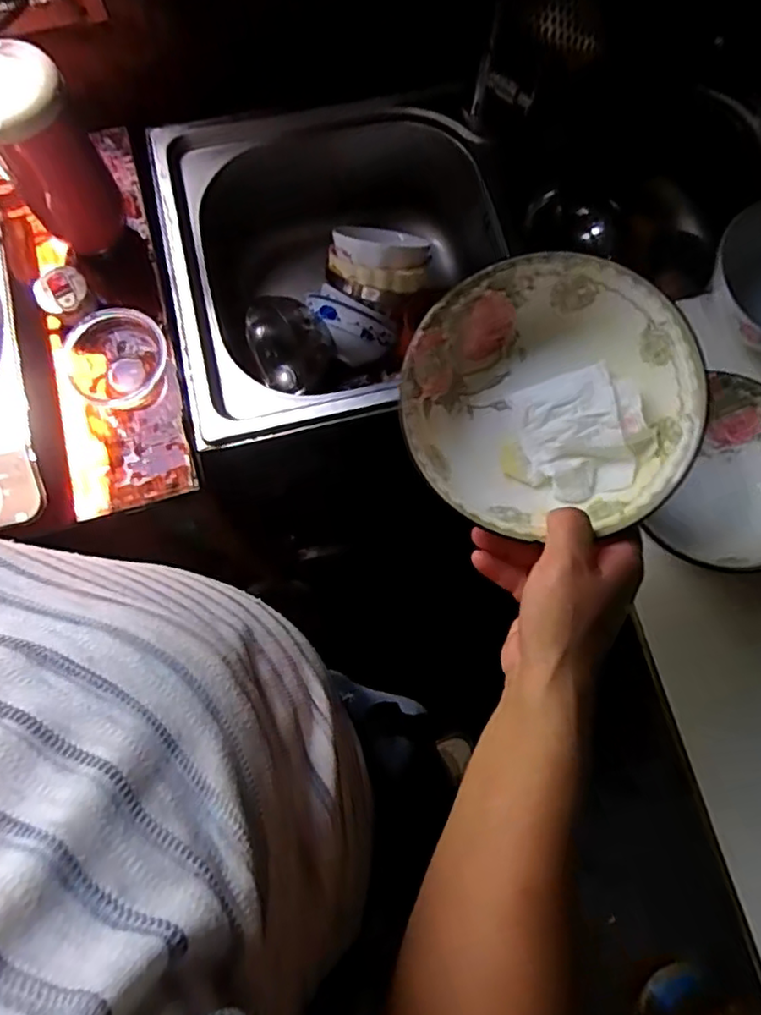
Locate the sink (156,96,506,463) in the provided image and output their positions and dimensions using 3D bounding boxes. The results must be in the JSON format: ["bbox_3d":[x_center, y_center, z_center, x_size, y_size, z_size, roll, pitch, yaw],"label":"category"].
[{"bbox_3d":[-0.037,-0.245,0.721,0.352,0.175,0.369,-13,75,-2],"label":"sink"}]

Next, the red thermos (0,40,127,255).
[{"bbox_3d":[-0.278,-0.290,0.550,0.076,0.176,0.072,-34,77,-8],"label":"red thermos"}]

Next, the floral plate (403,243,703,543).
[{"bbox_3d":[0.096,-0.060,0.376,0.159,0.070,0.152,0,75,1],"label":"floral plate"}]

